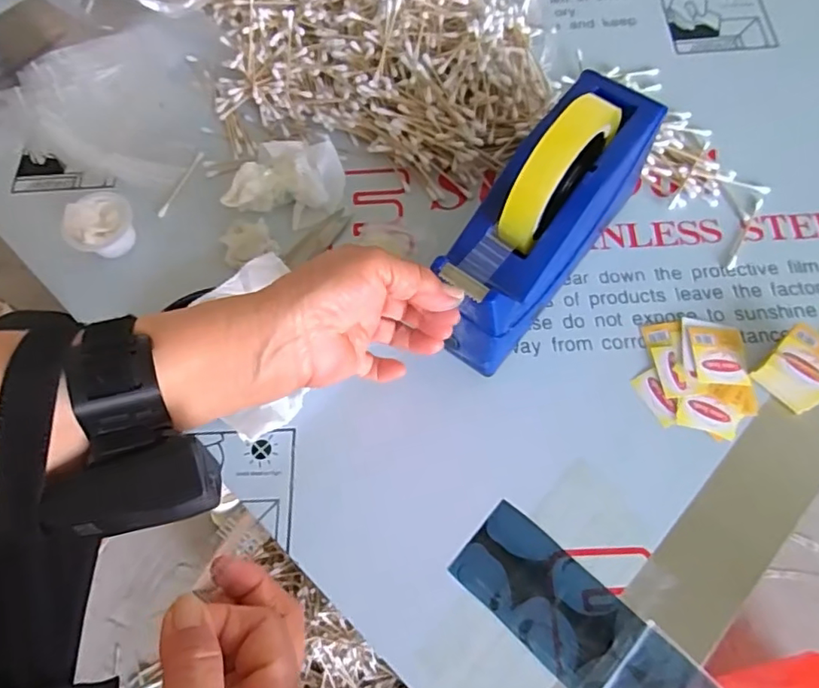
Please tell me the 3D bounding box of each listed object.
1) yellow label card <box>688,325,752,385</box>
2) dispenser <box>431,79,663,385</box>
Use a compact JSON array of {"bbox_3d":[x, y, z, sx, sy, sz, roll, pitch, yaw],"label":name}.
[{"bbox_3d":[0.224,0.008,0.404,0.037,0.004,0.046,1,67,-2],"label":"yellow label card"},{"bbox_3d":[0.089,-0.089,0.371,0.063,0.125,0.195,35,74,15],"label":"dispenser"}]

